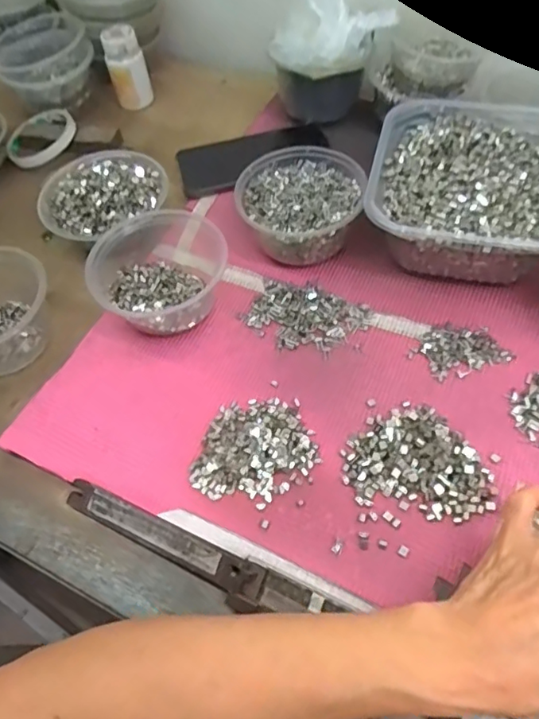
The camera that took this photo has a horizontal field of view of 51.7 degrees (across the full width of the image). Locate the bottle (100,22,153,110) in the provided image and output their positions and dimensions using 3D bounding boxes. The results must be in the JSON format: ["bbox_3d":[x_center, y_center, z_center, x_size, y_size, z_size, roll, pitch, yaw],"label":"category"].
[{"bbox_3d":[-0.172,-0.352,0.670,0.046,0.079,0.039,-17,57,-6],"label":"bottle"}]

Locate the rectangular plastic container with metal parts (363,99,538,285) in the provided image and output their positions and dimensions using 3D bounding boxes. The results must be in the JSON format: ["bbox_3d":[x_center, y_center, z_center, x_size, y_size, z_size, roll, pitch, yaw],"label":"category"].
[{"bbox_3d":[0.179,-0.146,0.497,0.171,0.075,0.178,11,58,12],"label":"rectangular plastic container with metal parts"}]

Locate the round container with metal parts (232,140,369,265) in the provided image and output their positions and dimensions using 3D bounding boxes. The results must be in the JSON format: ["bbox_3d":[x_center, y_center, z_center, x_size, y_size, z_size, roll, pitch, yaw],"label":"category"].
[{"bbox_3d":[0.031,-0.141,0.518,0.108,0.057,0.112,-2,56,3],"label":"round container with metal parts"}]

